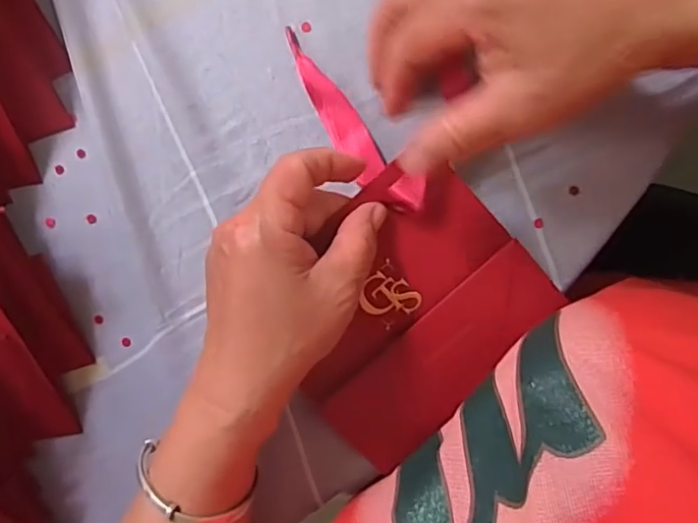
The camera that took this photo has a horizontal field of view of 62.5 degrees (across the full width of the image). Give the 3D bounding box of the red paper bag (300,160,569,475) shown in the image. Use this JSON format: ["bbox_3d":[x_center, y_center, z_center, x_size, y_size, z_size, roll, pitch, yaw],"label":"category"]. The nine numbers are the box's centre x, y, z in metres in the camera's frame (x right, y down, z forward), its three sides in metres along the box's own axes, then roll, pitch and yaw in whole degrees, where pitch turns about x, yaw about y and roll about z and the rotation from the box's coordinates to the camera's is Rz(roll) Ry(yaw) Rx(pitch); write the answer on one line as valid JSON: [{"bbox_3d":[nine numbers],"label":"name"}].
[{"bbox_3d":[0.028,0.025,0.301,0.135,0.012,0.116,-42,100,4],"label":"red paper bag"}]

